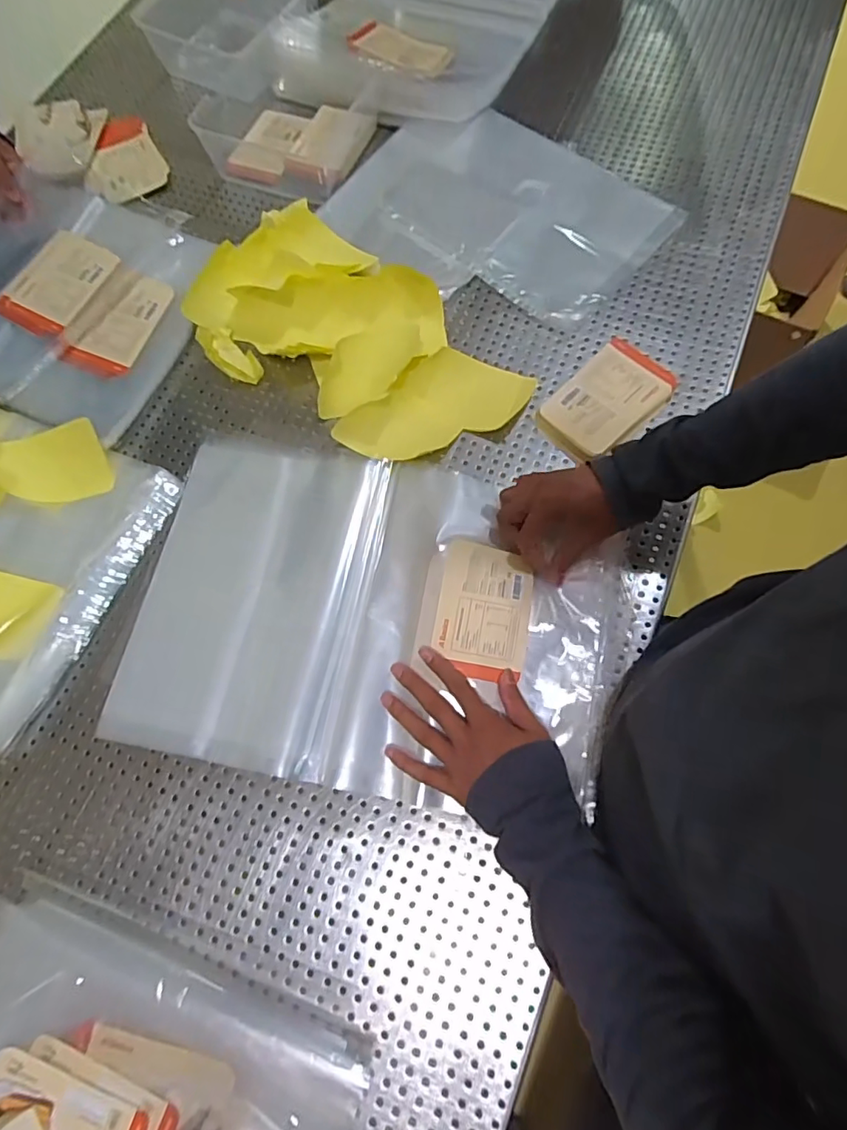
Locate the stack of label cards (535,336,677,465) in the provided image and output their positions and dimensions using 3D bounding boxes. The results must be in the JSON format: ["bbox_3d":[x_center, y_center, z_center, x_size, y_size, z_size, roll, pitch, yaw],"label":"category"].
[{"bbox_3d":[0.202,-0.179,0.584,0.145,0.019,0.091,-43,75,-10],"label":"stack of label cards"}]

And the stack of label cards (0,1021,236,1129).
[{"bbox_3d":[-0.246,0.414,0.397,0.179,0.020,0.122,10,73,7],"label":"stack of label cards"}]

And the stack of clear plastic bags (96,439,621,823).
[{"bbox_3d":[-0.052,0.043,0.519,0.444,0.031,0.318,8,71,9],"label":"stack of clear plastic bags"}]

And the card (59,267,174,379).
[{"bbox_3d":[-0.371,-0.295,0.653,0.092,0.010,0.147,25,75,11],"label":"card"}]

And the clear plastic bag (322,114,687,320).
[{"bbox_3d":[0.096,-0.449,0.678,0.377,0.015,0.269,32,77,13],"label":"clear plastic bag"}]

